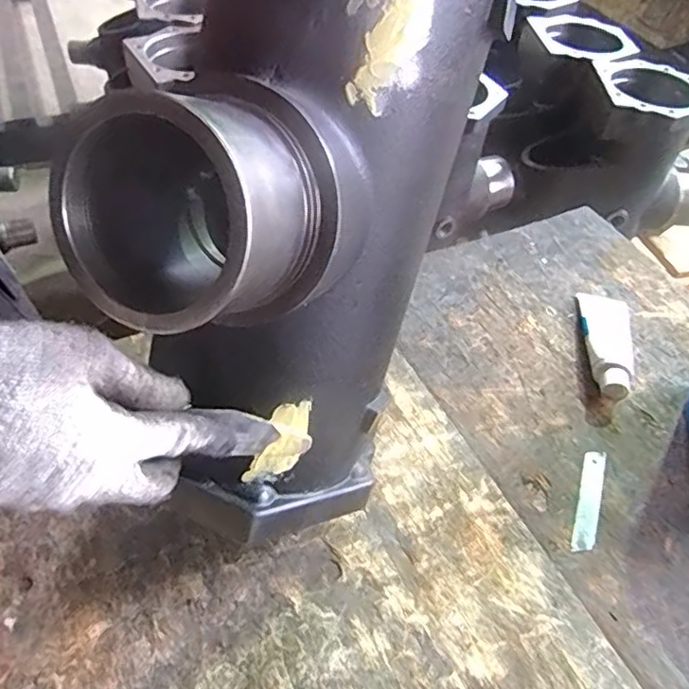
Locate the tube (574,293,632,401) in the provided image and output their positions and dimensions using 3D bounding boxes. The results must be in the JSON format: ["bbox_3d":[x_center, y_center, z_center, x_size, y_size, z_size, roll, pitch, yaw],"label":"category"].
[{"bbox_3d":[0.271,-0.005,0.615,0.052,0.030,0.148,12,49,4],"label":"tube"}]

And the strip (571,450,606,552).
[{"bbox_3d":[0.210,0.132,0.516,0.020,0.004,0.100,19,50,10],"label":"strip"}]

